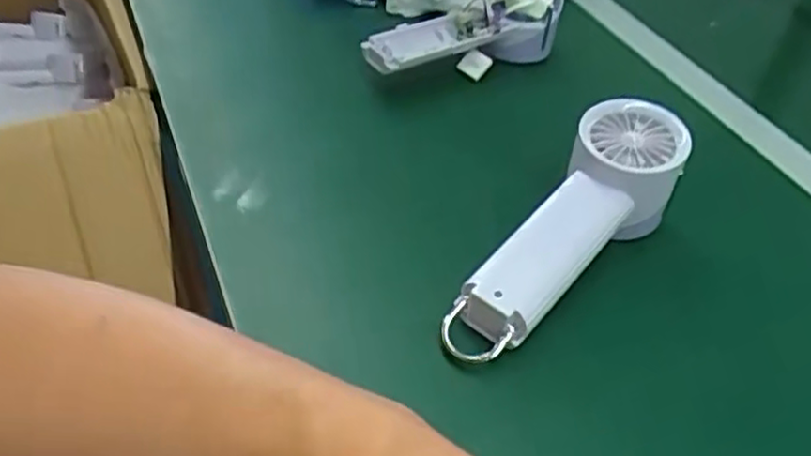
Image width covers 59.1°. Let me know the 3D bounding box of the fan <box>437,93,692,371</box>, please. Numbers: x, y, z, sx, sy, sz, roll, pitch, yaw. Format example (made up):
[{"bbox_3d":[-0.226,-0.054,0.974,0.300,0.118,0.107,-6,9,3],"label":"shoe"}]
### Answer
[{"bbox_3d":[0.090,0.006,0.401,0.062,0.057,0.195,34,64,26],"label":"fan"}]

